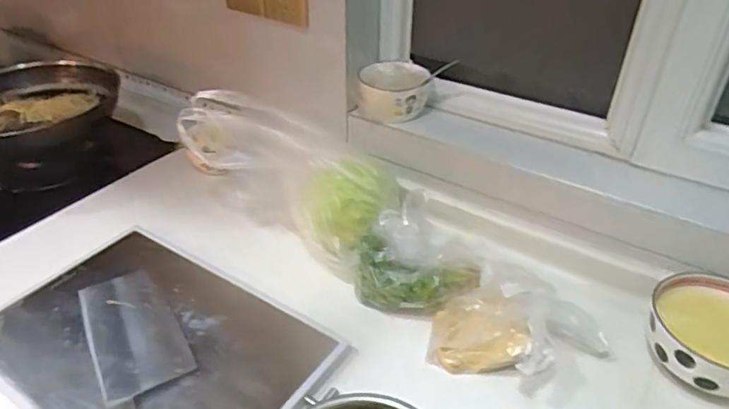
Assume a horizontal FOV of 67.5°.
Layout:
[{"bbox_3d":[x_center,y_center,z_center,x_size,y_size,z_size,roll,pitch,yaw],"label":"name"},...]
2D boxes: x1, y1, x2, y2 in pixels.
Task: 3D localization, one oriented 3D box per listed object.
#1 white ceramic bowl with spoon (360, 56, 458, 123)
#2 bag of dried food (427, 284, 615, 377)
[{"bbox_3d":[0.047,-0.189,0.897,0.119,0.073,0.104,7,36,9],"label":"white ceramic bowl with spoon"},{"bbox_3d":[0.189,0.149,0.651,0.214,0.082,0.144,5,36,6],"label":"bag of dried food"}]

